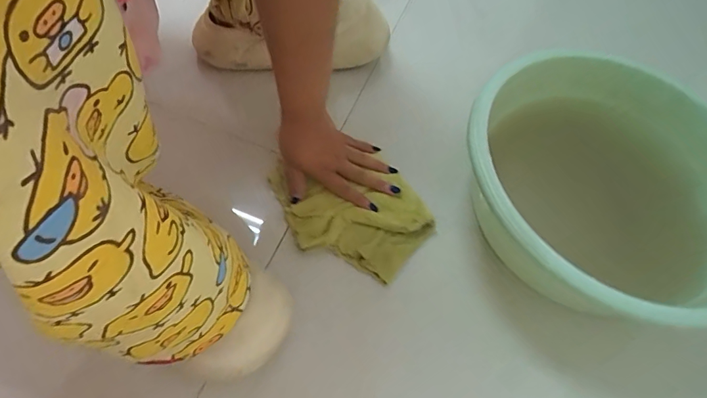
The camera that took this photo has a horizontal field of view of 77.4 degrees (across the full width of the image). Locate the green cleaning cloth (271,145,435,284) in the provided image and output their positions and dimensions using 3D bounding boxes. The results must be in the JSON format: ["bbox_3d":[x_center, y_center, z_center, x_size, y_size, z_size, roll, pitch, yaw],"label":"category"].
[{"bbox_3d":[0.002,0.015,0.513,0.151,0.016,0.166,-21,69,-15],"label":"green cleaning cloth"}]

